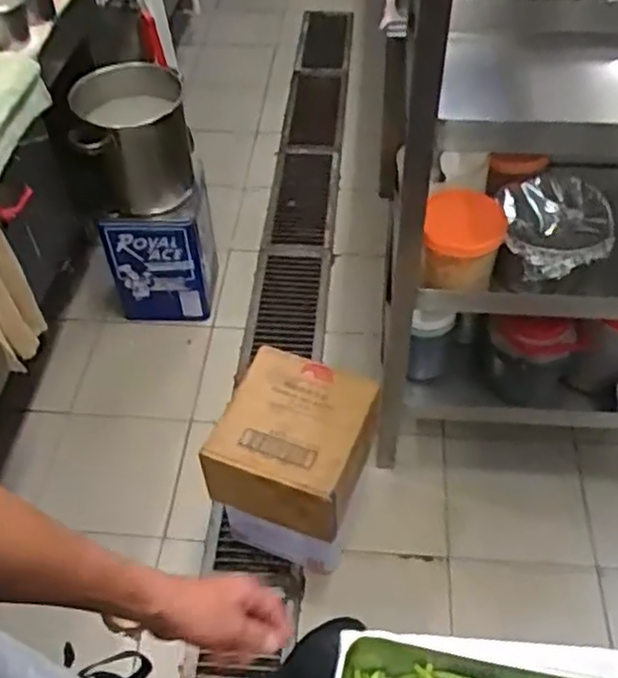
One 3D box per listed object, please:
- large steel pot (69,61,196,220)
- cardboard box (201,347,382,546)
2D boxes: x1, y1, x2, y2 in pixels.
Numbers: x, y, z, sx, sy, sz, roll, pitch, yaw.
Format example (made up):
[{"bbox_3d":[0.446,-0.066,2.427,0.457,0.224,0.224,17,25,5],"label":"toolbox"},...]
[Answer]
[{"bbox_3d":[-0.388,-0.437,1.620,0.248,0.250,0.265,-1,50,2],"label":"large steel pot"},{"bbox_3d":[-0.025,0.181,1.345,0.246,0.157,0.270,15,52,15],"label":"cardboard box"}]

